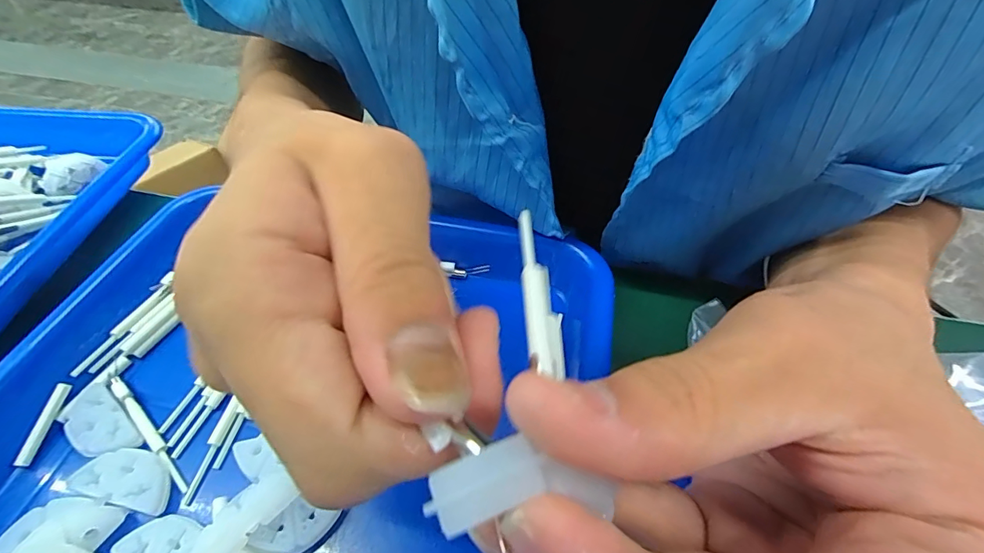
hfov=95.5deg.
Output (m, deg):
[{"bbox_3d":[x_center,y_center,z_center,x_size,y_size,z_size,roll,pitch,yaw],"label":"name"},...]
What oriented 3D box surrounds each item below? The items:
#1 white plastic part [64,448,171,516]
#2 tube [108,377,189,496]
[{"bbox_3d":[-0.144,0.077,0.175,0.037,0.004,0.020,9,52,8],"label":"white plastic part"},{"bbox_3d":[-0.149,0.064,0.192,0.071,0.008,0.005,35,59,25],"label":"tube"}]

